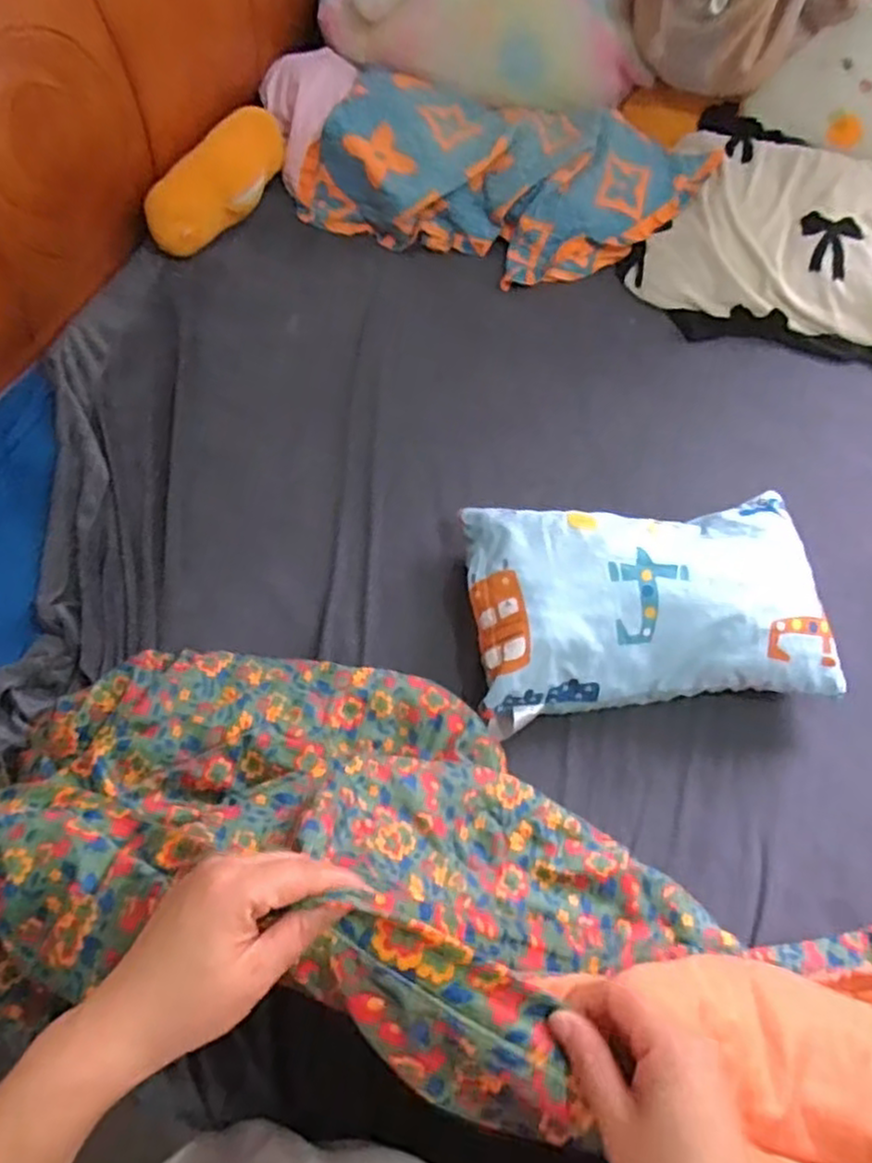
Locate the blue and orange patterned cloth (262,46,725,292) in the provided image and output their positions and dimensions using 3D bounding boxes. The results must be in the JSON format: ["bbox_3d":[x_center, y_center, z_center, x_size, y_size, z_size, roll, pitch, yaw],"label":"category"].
[{"bbox_3d":[0.045,-0.698,1.190,0.747,0.116,0.336,23,65,8],"label":"blue and orange patterned cloth"}]

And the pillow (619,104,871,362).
[{"bbox_3d":[0.671,-0.558,1.176,0.618,0.105,0.444,18,64,6],"label":"pillow"}]

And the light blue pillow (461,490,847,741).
[{"bbox_3d":[0.246,0.024,0.849,0.405,0.114,0.258,-3,64,-5],"label":"light blue pillow"}]

